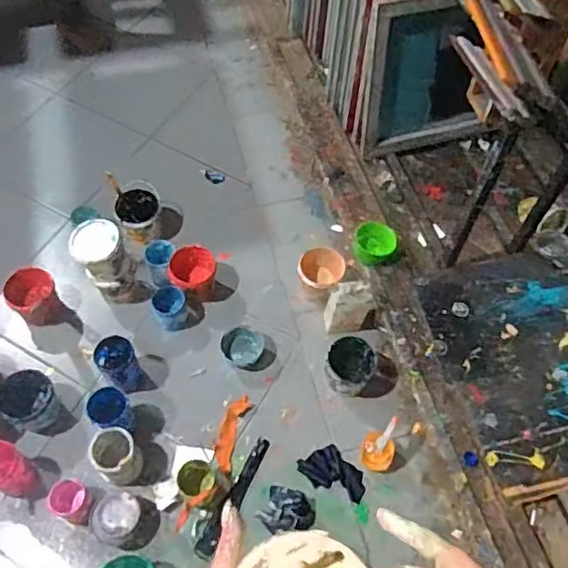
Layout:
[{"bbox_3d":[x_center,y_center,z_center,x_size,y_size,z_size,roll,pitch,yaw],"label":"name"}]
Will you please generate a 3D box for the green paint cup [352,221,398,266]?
[{"bbox_3d":[0.253,-0.110,1.667,0.113,0.074,0.105,0,60,0],"label":"green paint cup"}]

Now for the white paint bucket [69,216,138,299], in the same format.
[{"bbox_3d":[-0.471,-0.065,1.577,0.126,0.198,0.130,0,60,0],"label":"white paint bucket"}]

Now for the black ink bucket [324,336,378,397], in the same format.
[{"bbox_3d":[0.173,0.219,1.555,0.130,0.102,0.142,25,61,12],"label":"black ink bucket"}]

